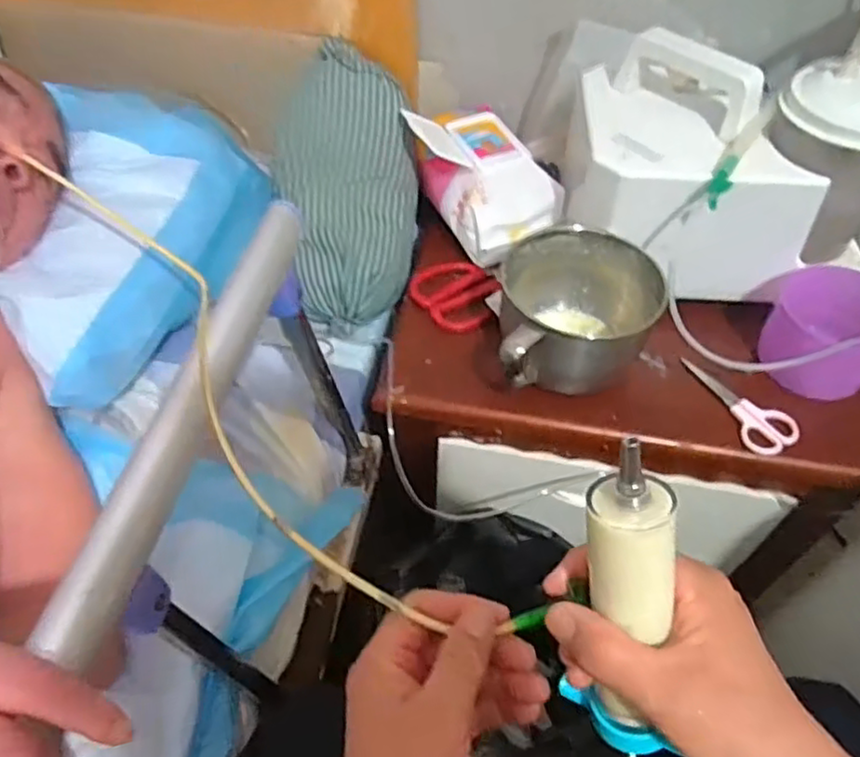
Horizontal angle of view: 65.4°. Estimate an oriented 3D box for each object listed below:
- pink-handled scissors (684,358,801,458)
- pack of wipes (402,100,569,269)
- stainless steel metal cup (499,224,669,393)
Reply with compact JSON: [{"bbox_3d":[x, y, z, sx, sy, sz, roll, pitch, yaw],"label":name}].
[{"bbox_3d":[0.284,0.021,0.616,0.050,0.013,0.115,-18,53,-16],"label":"pink-handled scissors"},{"bbox_3d":[0.054,-0.221,0.718,0.117,0.090,0.172,-27,56,-22],"label":"pack of wipes"},{"bbox_3d":[0.131,-0.057,0.604,0.132,0.093,0.135,1,50,-1],"label":"stainless steel metal cup"}]

